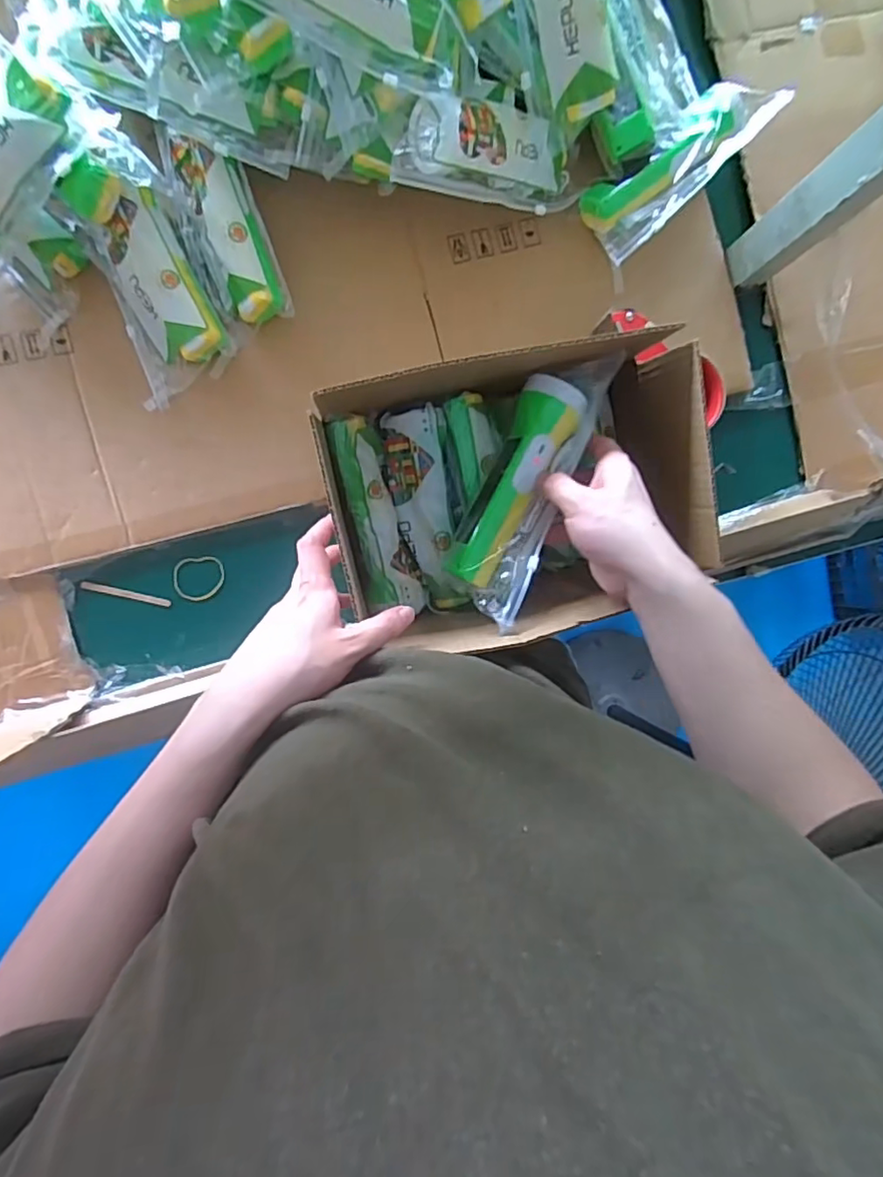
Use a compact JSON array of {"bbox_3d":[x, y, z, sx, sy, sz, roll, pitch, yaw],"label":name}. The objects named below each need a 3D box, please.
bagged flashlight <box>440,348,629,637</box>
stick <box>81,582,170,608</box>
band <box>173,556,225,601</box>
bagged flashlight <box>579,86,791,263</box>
[{"bbox_3d":[0.067,-0.081,0.459,0.061,0.043,0.214,25,88,-6],"label":"bagged flashlight"},{"bbox_3d":[-0.304,0.006,0.573,0.082,0.005,0.008,13,90,-6],"label":"stick"},{"bbox_3d":[-0.238,-0.009,0.585,0.048,0.005,0.043,-3,93,-6],"label":"band"},{"bbox_3d":[0.229,-0.408,0.580,0.212,0.054,0.073,-39,96,-3],"label":"bagged flashlight"}]

